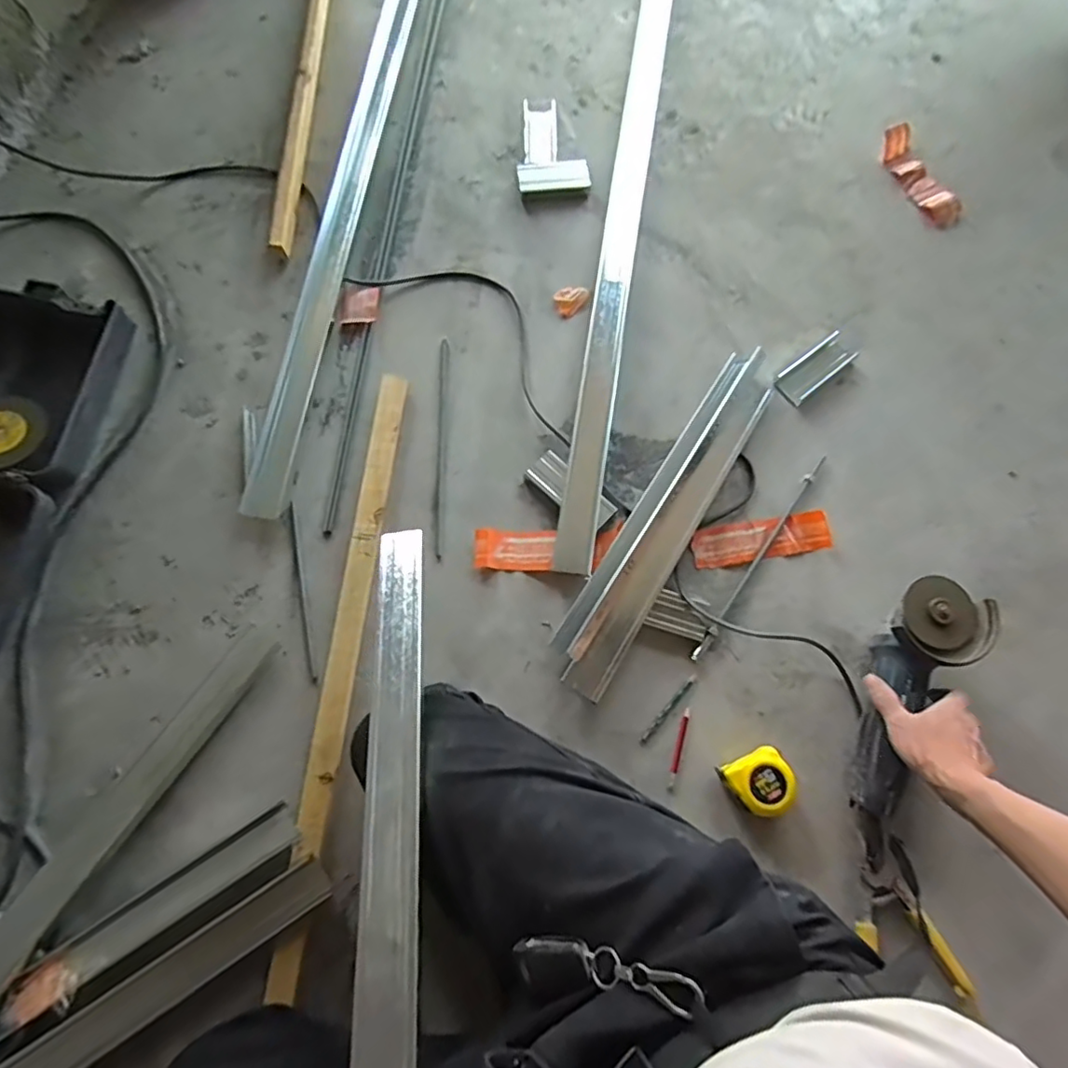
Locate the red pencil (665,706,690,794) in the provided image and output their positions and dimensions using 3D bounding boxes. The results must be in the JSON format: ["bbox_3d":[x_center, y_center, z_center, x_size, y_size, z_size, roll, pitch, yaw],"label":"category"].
[{"bbox_3d":[0.175,0.261,0.719,0.011,0.008,0.099,17,78,2],"label":"red pencil"}]

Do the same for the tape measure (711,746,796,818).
[{"bbox_3d":[0.263,0.290,0.698,0.070,0.054,0.063,-25,79,-7],"label":"tape measure"}]

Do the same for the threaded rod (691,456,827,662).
[{"bbox_3d":[0.296,0.027,0.775,0.014,0.015,0.327,35,79,6],"label":"threaded rod"}]

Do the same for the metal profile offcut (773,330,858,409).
[{"bbox_3d":[0.403,-0.235,0.846,0.131,0.021,0.053,-37,81,-9],"label":"metal profile offcut"}]

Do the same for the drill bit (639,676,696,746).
[{"bbox_3d":[0.165,0.215,0.731,0.010,0.006,0.106,42,80,7],"label":"drill bit"}]

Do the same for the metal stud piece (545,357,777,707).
[{"bbox_3d":[0.179,-0.029,0.772,0.088,0.043,0.509,33,79,5],"label":"metal stud piece"}]

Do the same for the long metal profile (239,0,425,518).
[{"bbox_3d":[-0.270,-0.585,0.897,0.078,0.025,1.161,10,78,1],"label":"long metal profile"}]

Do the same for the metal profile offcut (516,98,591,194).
[{"bbox_3d":[0.021,-0.598,0.916,0.104,0.024,0.159,-9,78,-3],"label":"metal profile offcut"}]

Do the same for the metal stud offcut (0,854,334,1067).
[{"bbox_3d":[-0.430,0.495,0.603,0.473,0.057,0.052,-32,80,-8],"label":"metal stud offcut"}]

